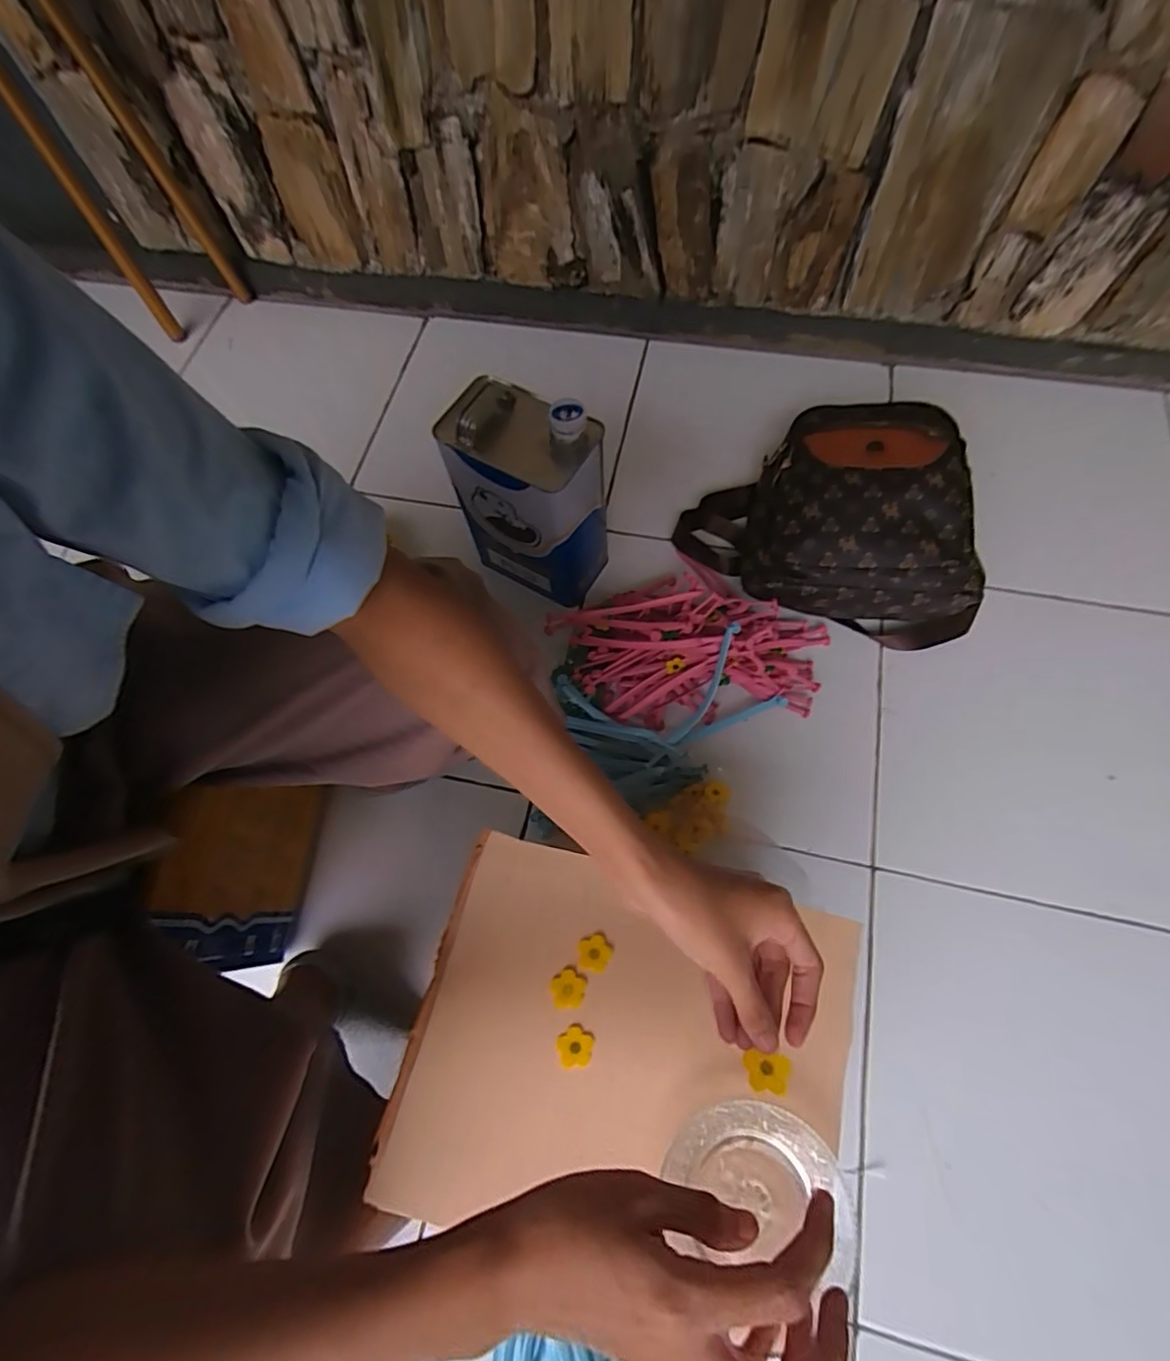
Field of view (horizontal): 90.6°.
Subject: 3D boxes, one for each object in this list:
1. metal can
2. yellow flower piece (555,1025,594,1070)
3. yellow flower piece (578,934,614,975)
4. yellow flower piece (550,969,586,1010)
[{"bbox_3d":[-0.063,-0.225,0.709,0.169,0.260,0.124,19,70,10],"label":"metal can"},{"bbox_3d":[-0.006,0.250,0.394,0.025,0.004,0.023,-1,68,3],"label":"yellow flower piece"},{"bbox_3d":[0.007,0.196,0.416,0.025,0.004,0.024,13,69,8],"label":"yellow flower piece"},{"bbox_3d":[-0.012,0.216,0.403,0.024,0.004,0.024,9,68,6],"label":"yellow flower piece"}]

